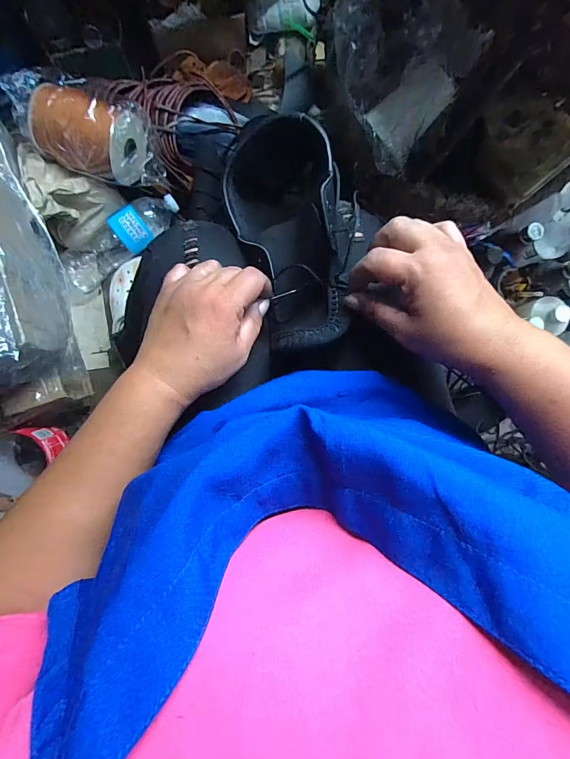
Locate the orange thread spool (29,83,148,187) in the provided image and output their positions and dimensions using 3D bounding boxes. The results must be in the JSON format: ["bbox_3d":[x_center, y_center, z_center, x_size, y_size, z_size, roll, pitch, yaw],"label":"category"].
[{"bbox_3d":[-0.312,-0.385,0.587,0.154,0.099,0.105,27,89,-4],"label":"orange thread spool"}]

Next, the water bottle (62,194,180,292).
[{"bbox_3d":[-0.308,-0.263,0.695,0.246,0.089,0.071,-37,93,-3],"label":"water bottle"}]

